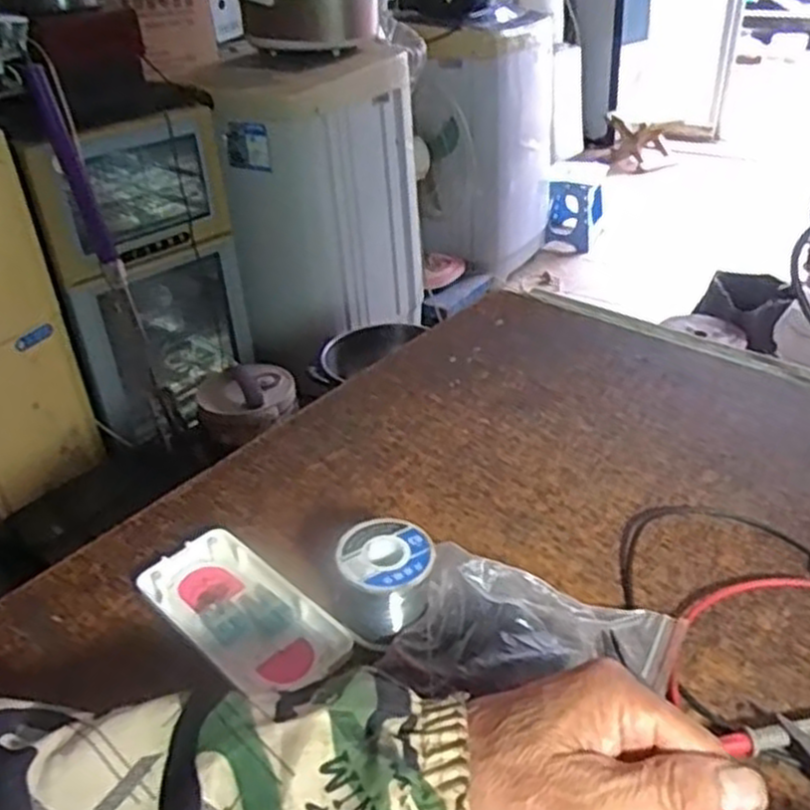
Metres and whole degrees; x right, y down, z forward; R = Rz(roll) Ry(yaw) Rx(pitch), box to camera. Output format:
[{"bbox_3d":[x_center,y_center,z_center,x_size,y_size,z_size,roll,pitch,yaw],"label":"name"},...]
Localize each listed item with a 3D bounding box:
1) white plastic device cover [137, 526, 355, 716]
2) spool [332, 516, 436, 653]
[{"bbox_3d":[-0.090,0.114,0.431,0.123,0.018,0.059,22,41,34],"label":"white plastic device cover"},{"bbox_3d":[-0.011,0.096,0.427,0.051,0.047,0.051,-2,33,2],"label":"spool"}]

